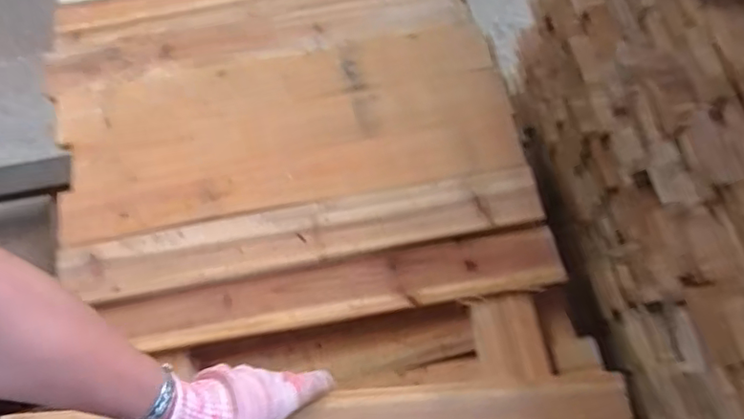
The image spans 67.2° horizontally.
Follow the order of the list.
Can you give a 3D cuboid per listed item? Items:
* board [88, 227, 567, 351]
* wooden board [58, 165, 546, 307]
[{"bbox_3d":[-0.035,0.082,0.586,0.464,0.027,0.061,-9,70,-1],"label":"board"},{"bbox_3d":[-0.072,0.025,0.590,0.496,0.012,0.068,-11,70,-2],"label":"wooden board"}]

